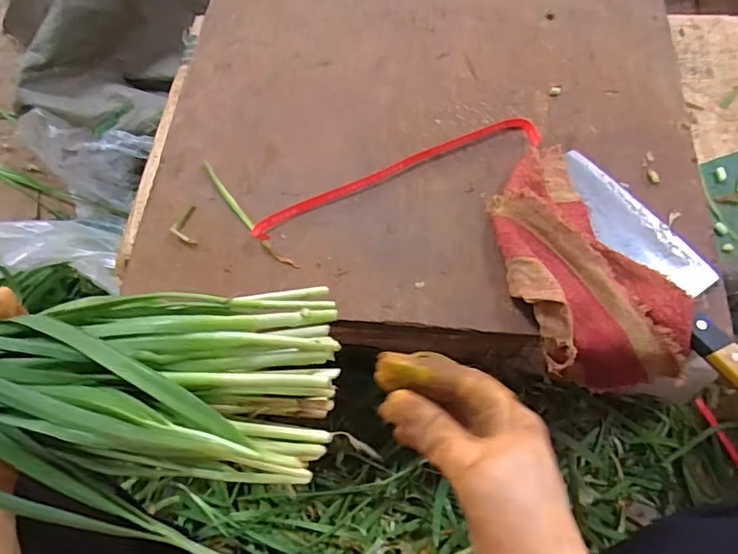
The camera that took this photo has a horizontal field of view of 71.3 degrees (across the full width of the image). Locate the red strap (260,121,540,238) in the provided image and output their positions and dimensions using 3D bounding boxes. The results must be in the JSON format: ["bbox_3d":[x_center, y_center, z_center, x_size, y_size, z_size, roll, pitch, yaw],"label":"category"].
[{"bbox_3d":[0.027,-0.097,0.491,0.285,0.015,0.042,-19,67,-7],"label":"red strap"}]

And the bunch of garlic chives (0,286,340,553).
[{"bbox_3d":[-0.215,0.061,0.285,0.383,0.082,0.148,4,66,-2],"label":"bunch of garlic chives"}]

